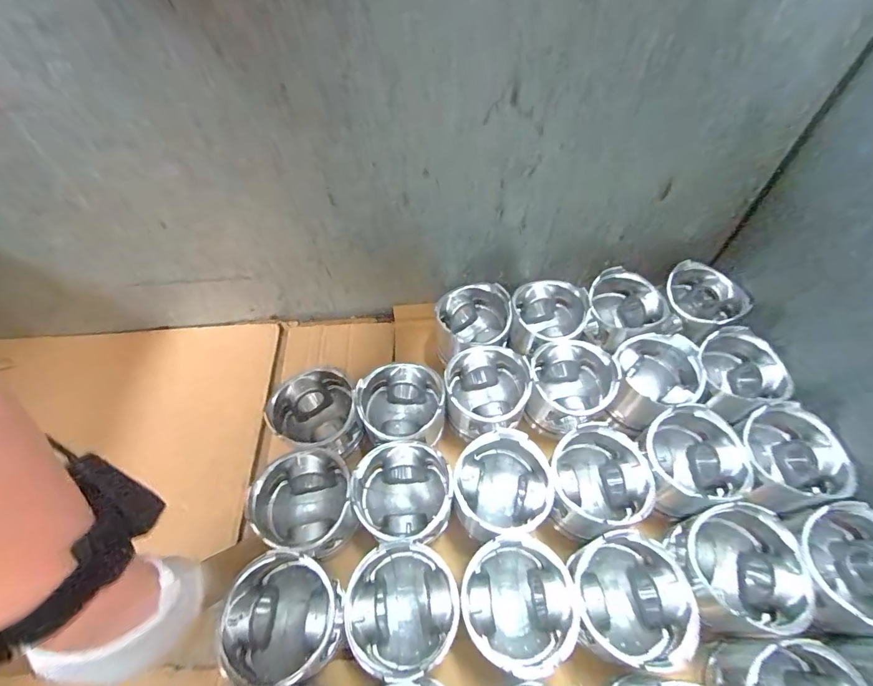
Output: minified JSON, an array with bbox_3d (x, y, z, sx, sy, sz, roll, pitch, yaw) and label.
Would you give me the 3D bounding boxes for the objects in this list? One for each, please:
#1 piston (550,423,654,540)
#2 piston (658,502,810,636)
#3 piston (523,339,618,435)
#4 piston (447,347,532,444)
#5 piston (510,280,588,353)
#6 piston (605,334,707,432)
[{"bbox_3d":[0.155,0.137,0.394,0.088,0.070,0.094,-1,56,2],"label":"piston"},{"bbox_3d":[0.251,0.196,0.347,0.093,0.067,0.091,-3,56,1],"label":"piston"},{"bbox_3d":[0.151,0.050,0.457,0.086,0.079,0.090,12,57,10],"label":"piston"},{"bbox_3d":[0.055,0.058,0.448,0.086,0.072,0.084,-1,56,2],"label":"piston"},{"bbox_3d":[0.137,-0.028,0.498,0.083,0.067,0.081,-1,56,2],"label":"piston"},{"bbox_3d":[0.235,0.041,0.449,0.092,0.069,0.088,-11,56,-5],"label":"piston"}]

